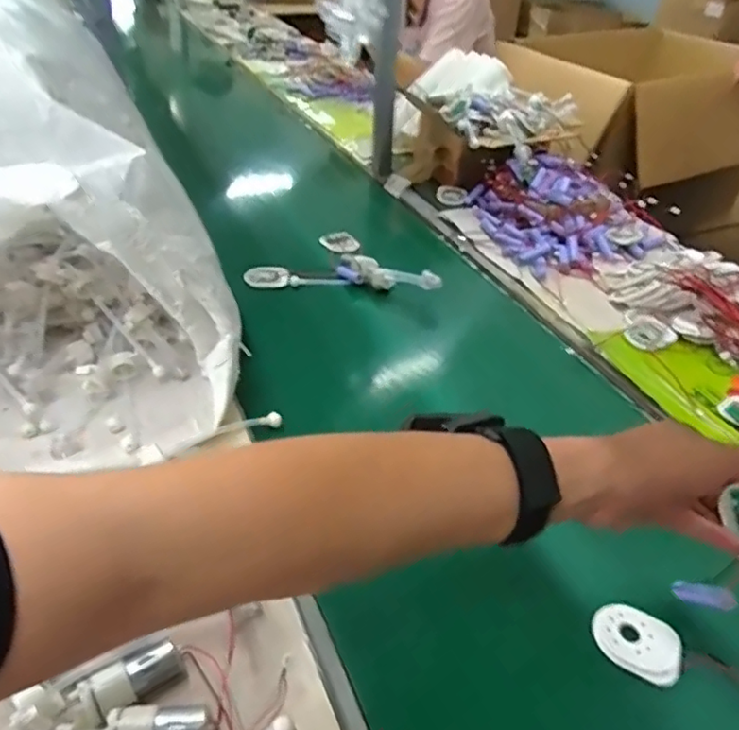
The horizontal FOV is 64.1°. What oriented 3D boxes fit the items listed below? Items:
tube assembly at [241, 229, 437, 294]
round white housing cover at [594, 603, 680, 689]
[{"bbox_3d":[-0.027,-0.156,0.841,0.262,0.044,0.182,8,37,7],"label":"tube assembly"},{"bbox_3d":[0.190,0.197,0.421,0.058,0.017,0.044,21,41,23],"label":"round white housing cover"}]

